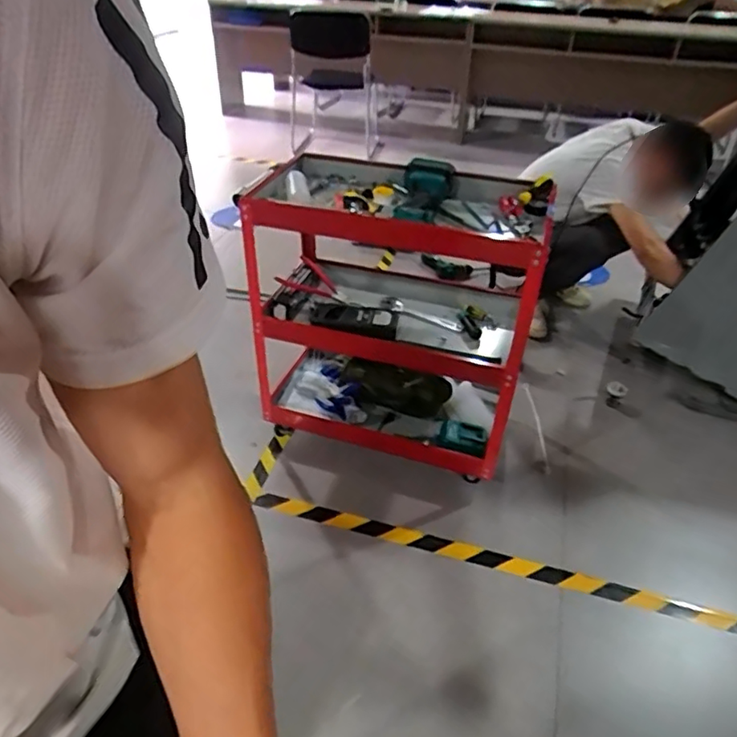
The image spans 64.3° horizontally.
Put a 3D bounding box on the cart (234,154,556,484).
[{"bbox_3d":[0.083,-0.143,1.548,0.655,0.679,0.442,12,39,13],"label":"cart"}]

